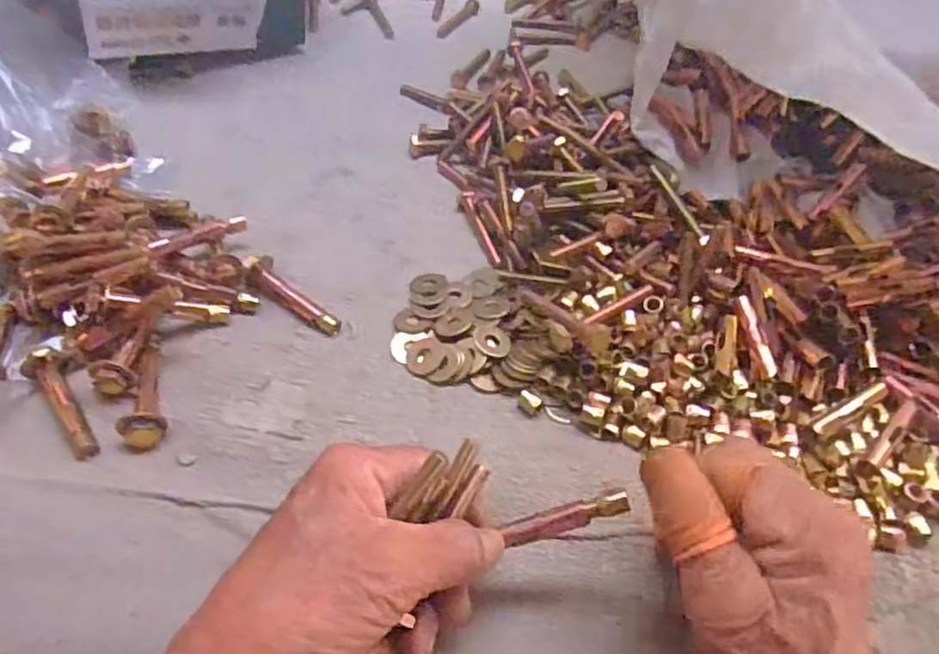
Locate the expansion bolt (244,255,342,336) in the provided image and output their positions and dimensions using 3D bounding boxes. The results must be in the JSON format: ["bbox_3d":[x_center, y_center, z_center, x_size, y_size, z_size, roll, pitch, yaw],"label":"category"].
[{"bbox_3d":[-0.097,-0.017,0.376,0.064,0.009,0.019,37,58,12],"label":"expansion bolt"}]

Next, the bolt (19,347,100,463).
[{"bbox_3d":[-0.185,0.033,0.318,0.019,0.015,0.060,-32,57,-28],"label":"bolt"}]

